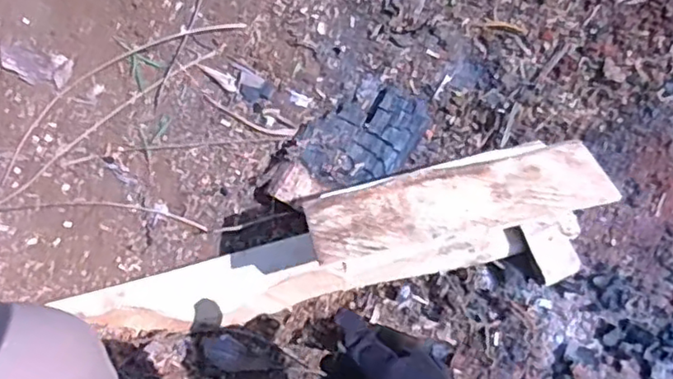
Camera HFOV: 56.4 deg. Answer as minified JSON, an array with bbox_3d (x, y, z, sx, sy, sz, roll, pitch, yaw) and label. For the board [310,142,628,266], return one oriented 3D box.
[{"bbox_3d":[0.130,0.009,0.659,0.318,0.012,0.092,-11,53,-7],"label":"board"}]

